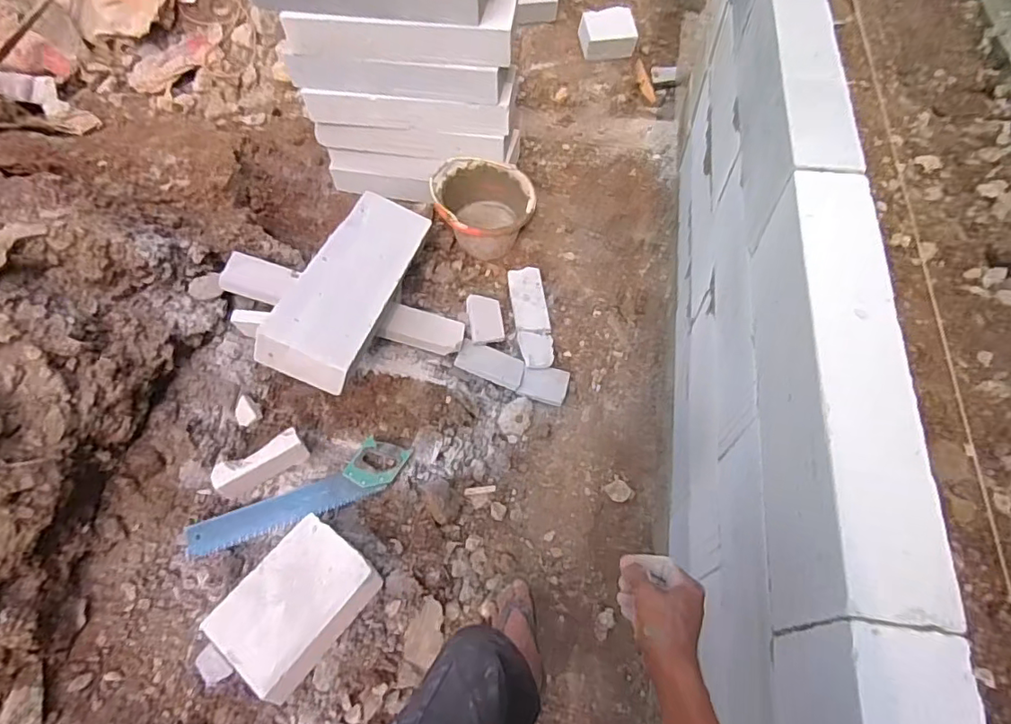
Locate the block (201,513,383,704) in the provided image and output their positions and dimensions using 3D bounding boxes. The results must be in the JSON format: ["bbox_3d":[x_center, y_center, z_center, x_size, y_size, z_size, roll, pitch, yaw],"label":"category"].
[{"bbox_3d":[-0.420,0.478,1.111,0.203,0.111,0.277,32,66,19],"label":"block"}]

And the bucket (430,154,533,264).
[{"bbox_3d":[-0.062,-0.420,1.601,0.277,0.190,0.247,3,60,4],"label":"bucket"}]

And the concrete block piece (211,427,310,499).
[{"bbox_3d":[-0.560,0.234,1.266,0.205,0.114,0.052,-32,64,-16],"label":"concrete block piece"}]

